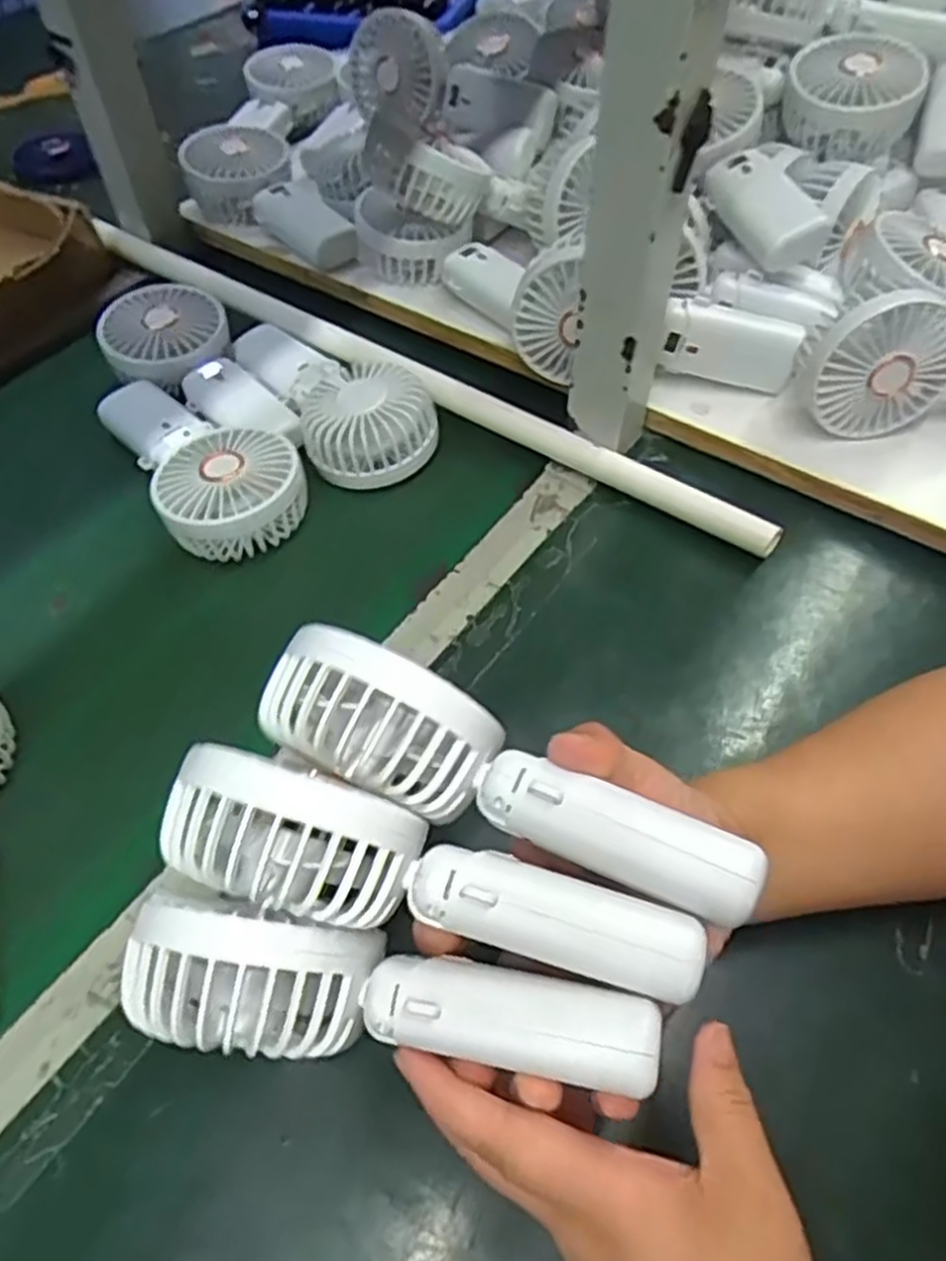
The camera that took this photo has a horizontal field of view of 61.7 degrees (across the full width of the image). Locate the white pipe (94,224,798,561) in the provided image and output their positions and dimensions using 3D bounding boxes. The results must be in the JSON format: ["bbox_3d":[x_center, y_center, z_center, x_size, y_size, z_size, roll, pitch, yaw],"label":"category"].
[{"bbox_3d":[-0.062,-0.188,0.569,0.586,0.026,0.025,28,60,19],"label":"white pipe"}]

